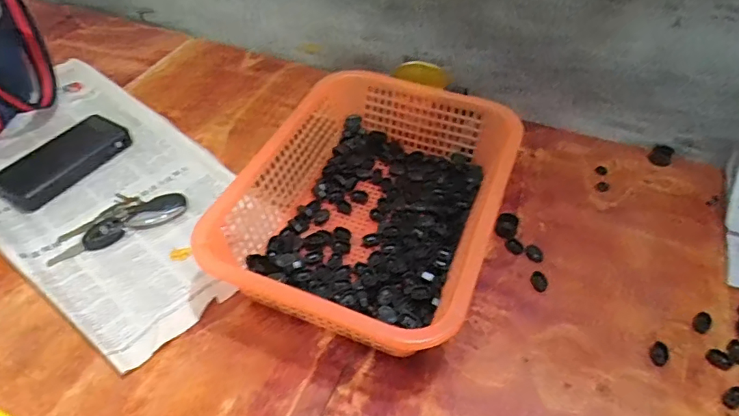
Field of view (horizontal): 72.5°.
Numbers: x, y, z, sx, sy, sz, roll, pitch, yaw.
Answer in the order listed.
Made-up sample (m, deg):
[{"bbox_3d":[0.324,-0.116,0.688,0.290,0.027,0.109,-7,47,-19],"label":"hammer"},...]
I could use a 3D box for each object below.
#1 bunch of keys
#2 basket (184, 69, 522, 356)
[{"bbox_3d":[-0.293,0.010,0.583,0.149,0.015,0.061,-27,54,-22],"label":"bunch of keys"},{"bbox_3d":[0.004,-0.006,0.548,0.249,0.092,0.326,17,51,14],"label":"basket"}]

